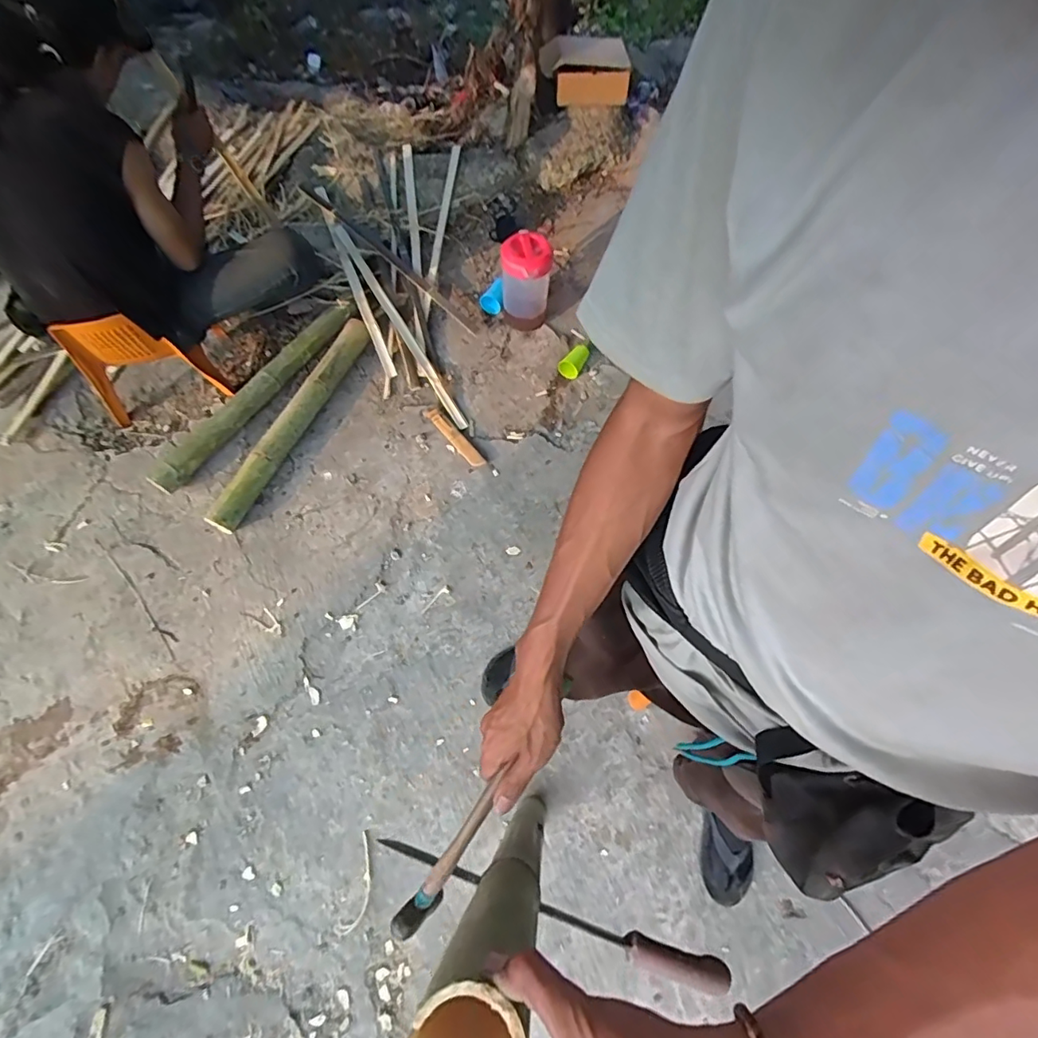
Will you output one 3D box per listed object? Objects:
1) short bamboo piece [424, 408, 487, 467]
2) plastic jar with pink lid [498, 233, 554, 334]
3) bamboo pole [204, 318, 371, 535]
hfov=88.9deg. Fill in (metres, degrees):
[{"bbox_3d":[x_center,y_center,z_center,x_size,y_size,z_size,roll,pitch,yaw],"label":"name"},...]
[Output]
[{"bbox_3d":[-0.198,-0.256,1.631,0.046,0.017,0.264,-37,72,-16],"label":"short bamboo piece"},{"bbox_3d":[0.026,-0.750,1.701,0.149,0.286,0.177,9,66,3],"label":"plastic jar with pink lid"},{"bbox_3d":[-0.678,-0.312,1.594,0.090,0.106,0.784,23,67,8],"label":"bamboo pole"}]

